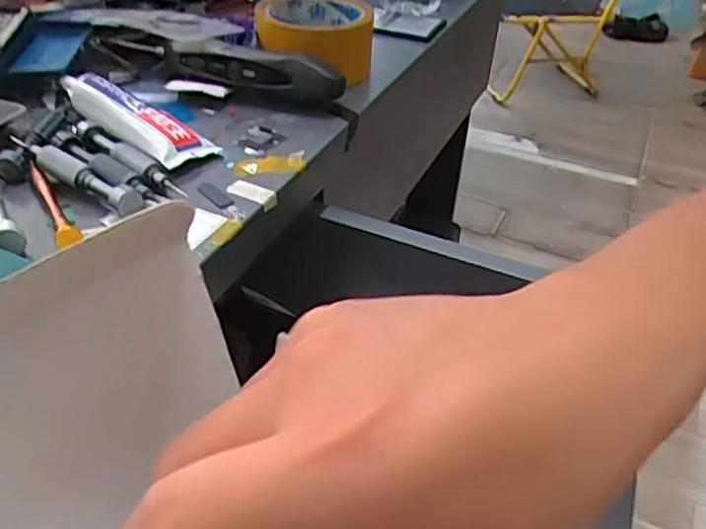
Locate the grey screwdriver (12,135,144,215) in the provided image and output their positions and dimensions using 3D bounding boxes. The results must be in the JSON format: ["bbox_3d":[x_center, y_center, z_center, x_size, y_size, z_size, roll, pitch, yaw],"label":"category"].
[{"bbox_3d":[-0.164,-0.055,0.383,0.106,0.013,0.015,24,42,26],"label":"grey screwdriver"}]

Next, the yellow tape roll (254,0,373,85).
[{"bbox_3d":[-0.035,-0.190,0.551,0.102,0.048,0.119,25,42,26],"label":"yellow tape roll"}]

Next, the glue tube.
[{"bbox_3d":[-0.153,-0.104,0.441,0.135,0.024,0.040,29,44,30],"label":"glue tube"}]

